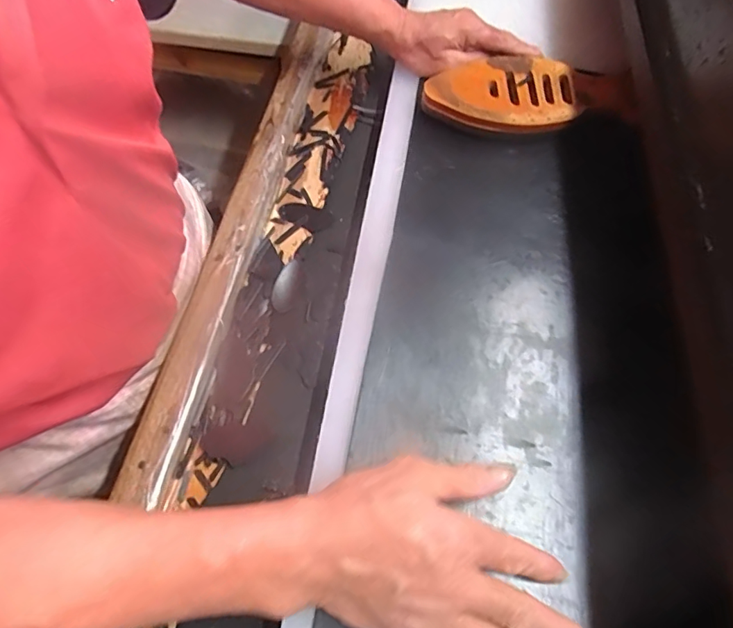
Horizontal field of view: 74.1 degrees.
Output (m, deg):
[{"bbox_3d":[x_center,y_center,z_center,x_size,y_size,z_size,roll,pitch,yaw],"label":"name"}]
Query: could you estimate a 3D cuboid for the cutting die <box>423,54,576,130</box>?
[{"bbox_3d":[0.138,-0.217,0.483,0.153,0.020,0.094,-13,65,-5],"label":"cutting die"}]

